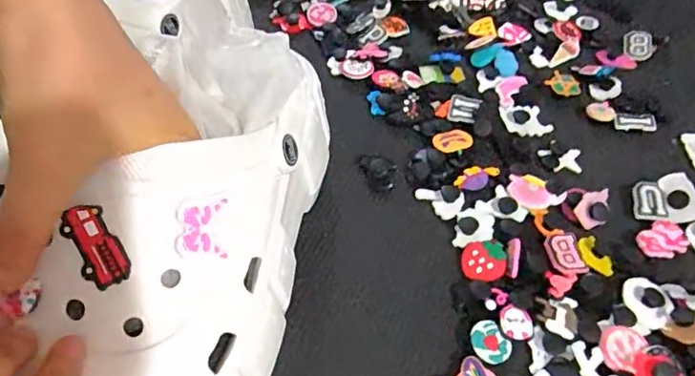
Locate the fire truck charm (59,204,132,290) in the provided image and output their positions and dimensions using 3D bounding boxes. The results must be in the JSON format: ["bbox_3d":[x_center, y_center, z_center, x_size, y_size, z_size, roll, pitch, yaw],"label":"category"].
[{"bbox_3d":[-0.098,0.023,0.209,0.017,0.006,0.033,-29,92,-21],"label":"fire truck charm"}]

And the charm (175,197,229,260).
[{"bbox_3d":[-0.060,0.017,0.221,0.020,0.004,0.025,1,89,-25],"label":"charm"}]

